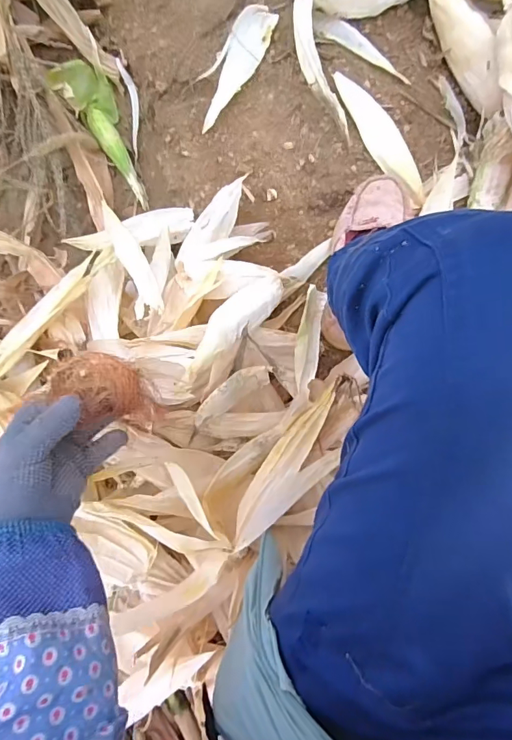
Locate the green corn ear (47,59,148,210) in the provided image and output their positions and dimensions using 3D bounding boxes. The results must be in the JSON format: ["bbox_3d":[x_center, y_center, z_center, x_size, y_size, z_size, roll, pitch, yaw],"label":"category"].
[{"bbox_3d":[-0.248,-0.417,0.771,0.080,0.078,0.268,-37,83,9],"label":"green corn ear"}]

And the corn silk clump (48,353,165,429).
[{"bbox_3d":[-0.129,0.016,0.386,0.078,0.036,0.060,-7,87,9],"label":"corn silk clump"}]

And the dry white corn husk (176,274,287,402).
[{"bbox_3d":[-0.030,-0.049,0.554,0.049,0.046,0.190,34,76,8],"label":"dry white corn husk"}]

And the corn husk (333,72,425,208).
[{"bbox_3d":[0.180,-0.328,0.634,0.044,0.021,0.212,-35,83,10],"label":"corn husk"}]

